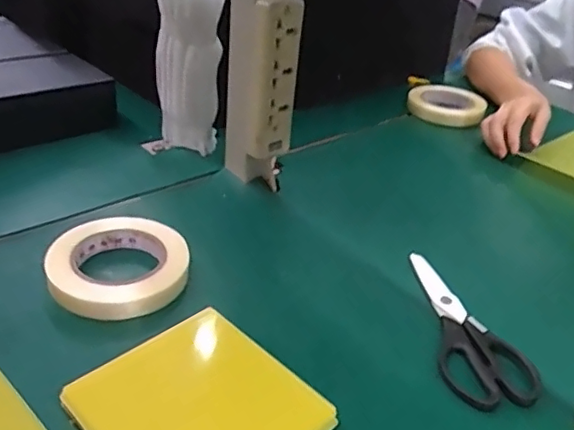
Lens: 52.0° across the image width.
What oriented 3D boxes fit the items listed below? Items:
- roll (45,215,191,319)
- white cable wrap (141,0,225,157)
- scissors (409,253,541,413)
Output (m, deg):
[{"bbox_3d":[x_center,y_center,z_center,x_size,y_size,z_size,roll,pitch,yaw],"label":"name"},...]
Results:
[{"bbox_3d":[-0.153,0.045,0.537,0.119,0.031,0.119,4,32,-3],"label":"roll"},{"bbox_3d":[-0.128,-0.167,0.711,0.092,0.200,0.048,-1,32,-12],"label":"white cable wrap"},{"bbox_3d":[0.149,0.092,0.522,0.074,0.005,0.188,-2,32,-13],"label":"scissors"}]

